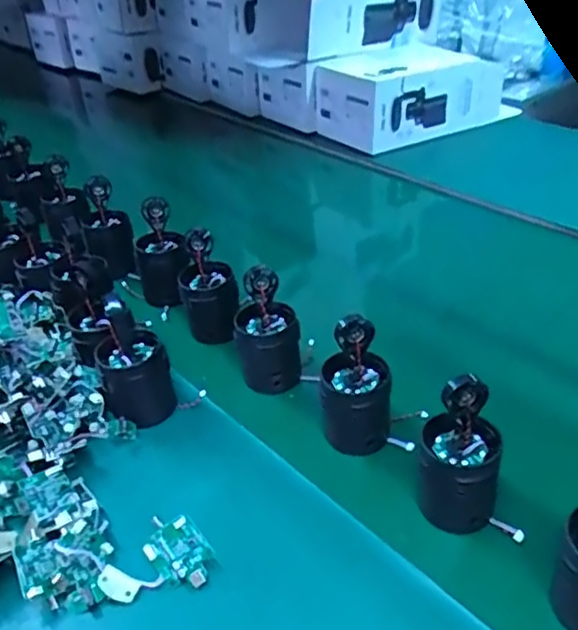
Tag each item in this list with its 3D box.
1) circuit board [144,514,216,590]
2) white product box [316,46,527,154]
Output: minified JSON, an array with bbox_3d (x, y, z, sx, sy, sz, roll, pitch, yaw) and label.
[{"bbox_3d":[-0.071,0.160,0.429,0.036,0.004,0.044,-36,86,-10],"label":"circuit board"},{"bbox_3d":[0.219,-0.385,1.107,0.322,0.119,0.168,-26,41,-28],"label":"white product box"}]

